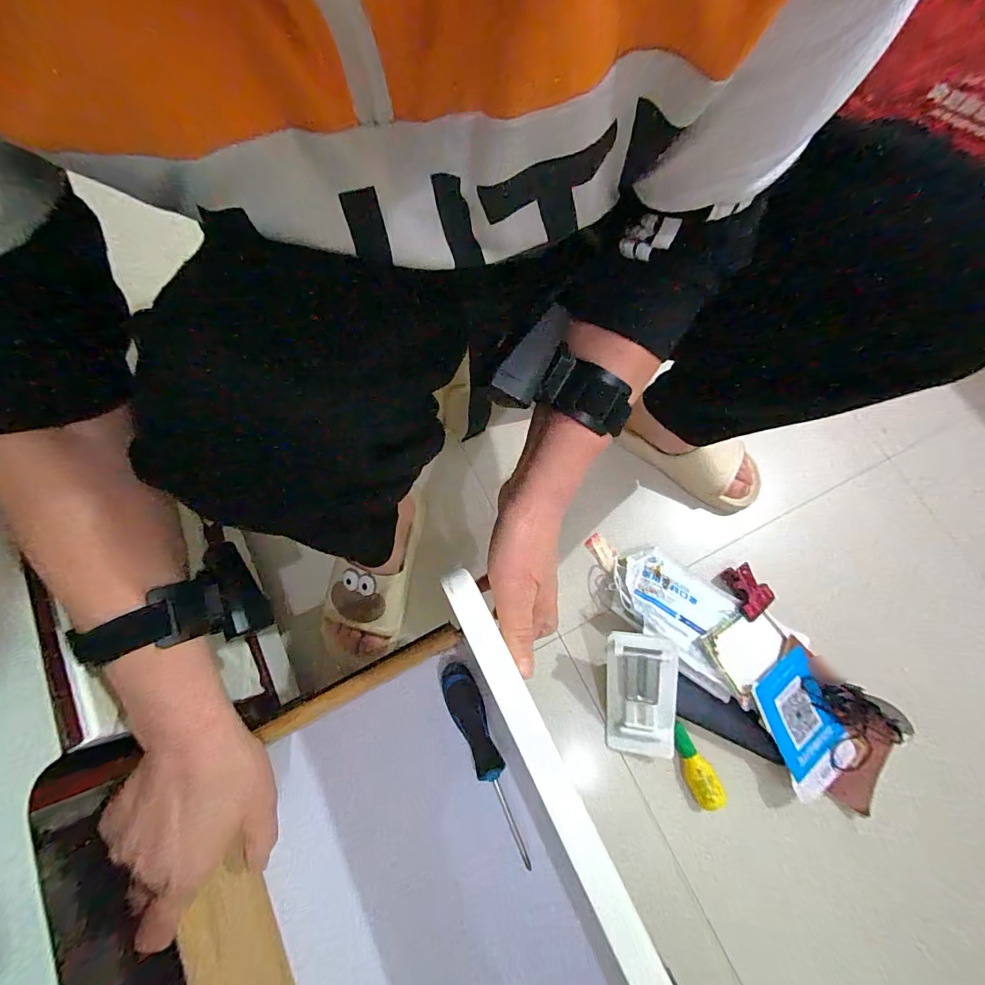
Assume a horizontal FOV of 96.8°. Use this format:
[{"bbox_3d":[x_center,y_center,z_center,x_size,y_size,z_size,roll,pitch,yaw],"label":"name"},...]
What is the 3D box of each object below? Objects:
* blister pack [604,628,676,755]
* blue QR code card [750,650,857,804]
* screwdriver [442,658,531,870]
[{"bbox_3d":[0.178,0.246,0.528,0.080,0.018,0.161,1,108,19],"label":"blister pack"},{"bbox_3d":[0.384,0.286,0.545,0.109,0.008,0.143,-19,81,-23],"label":"blue QR code card"},{"bbox_3d":[-0.006,0.240,0.398,0.029,0.031,0.167,-22,74,-8],"label":"screwdriver"}]

